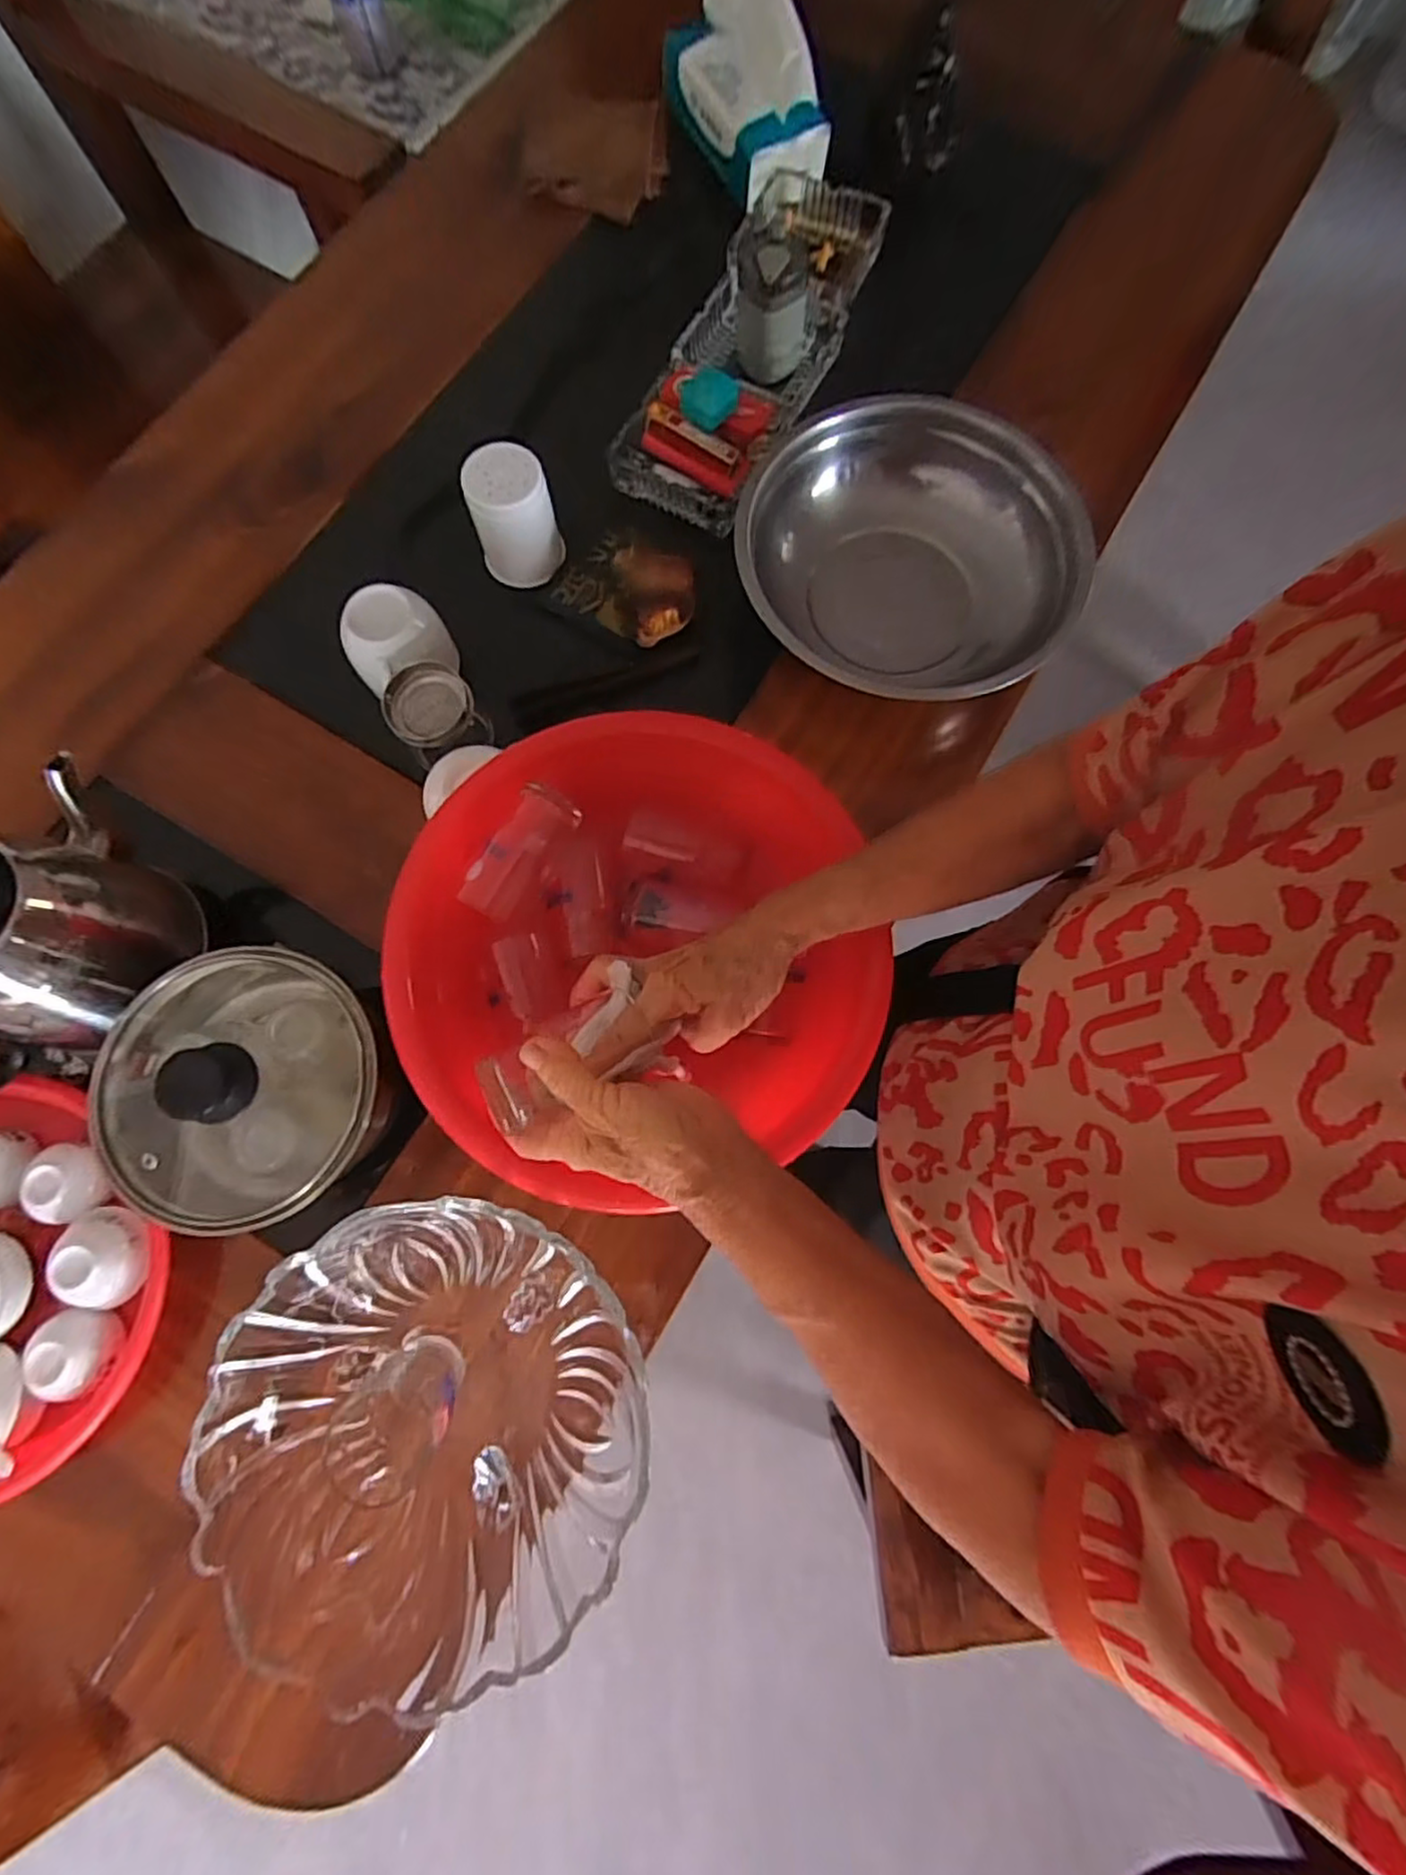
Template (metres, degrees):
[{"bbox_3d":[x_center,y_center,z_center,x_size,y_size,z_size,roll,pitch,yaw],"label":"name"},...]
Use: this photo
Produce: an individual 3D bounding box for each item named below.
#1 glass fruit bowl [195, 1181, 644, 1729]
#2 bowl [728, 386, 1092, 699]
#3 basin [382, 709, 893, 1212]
[{"bbox_3d":[-0.150,0.271,0.402,0.218,0.091,0.220,0,78,-1],"label":"glass fruit bowl"},{"bbox_3d":[0.146,-0.294,0.538,0.230,0.087,0.243,0,78,-1],"label":"bowl"},{"bbox_3d":[-0.043,0.013,0.467,0.303,0.098,0.300,0,78,-1],"label":"basin"}]

